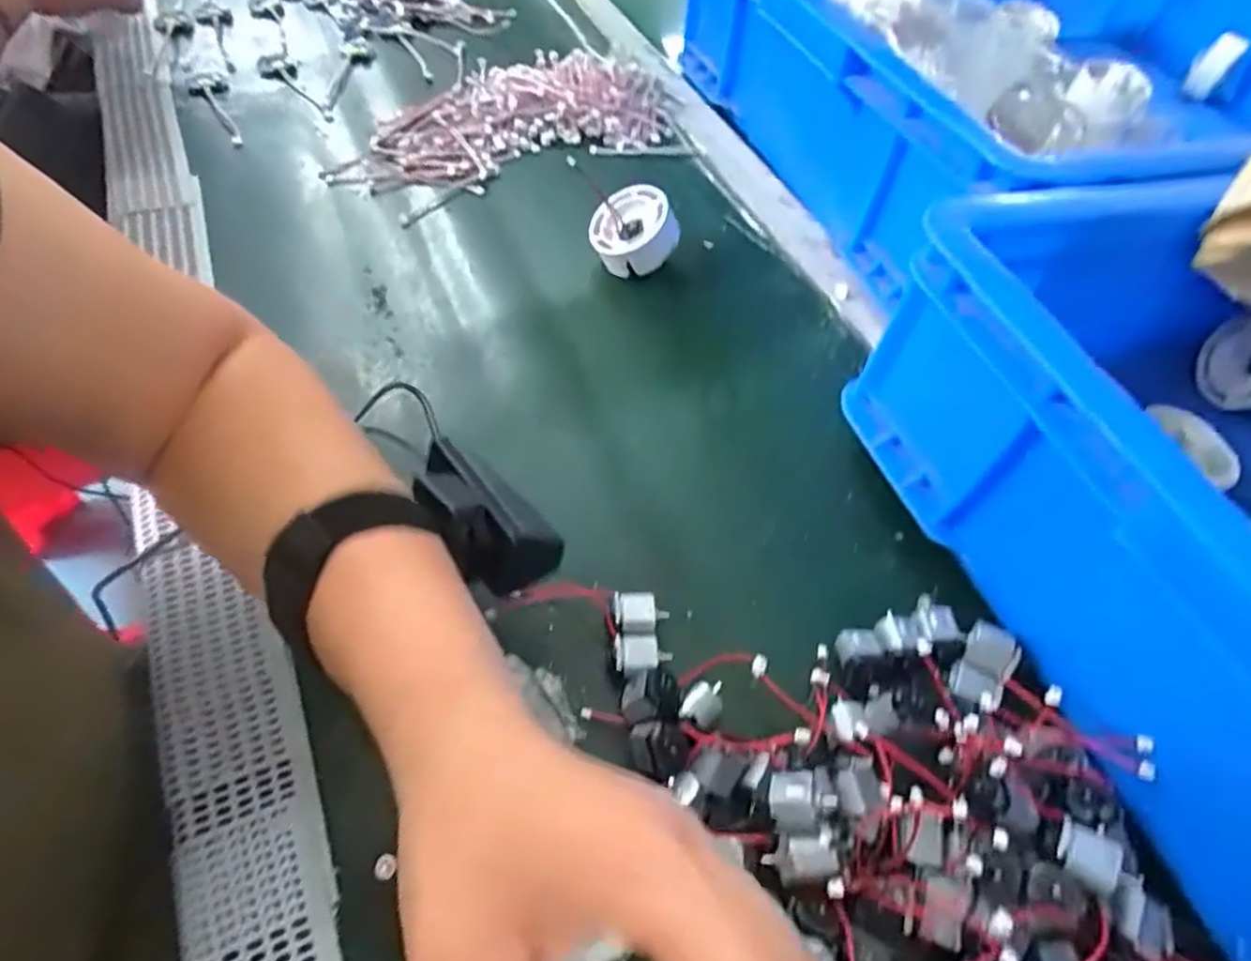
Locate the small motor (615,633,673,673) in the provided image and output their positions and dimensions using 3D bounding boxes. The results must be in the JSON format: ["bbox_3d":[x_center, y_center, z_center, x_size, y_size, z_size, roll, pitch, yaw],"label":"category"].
[{"bbox_3d":[0.008,0.078,0.314,0.025,0.012,0.018,4,54,-5],"label":"small motor"}]

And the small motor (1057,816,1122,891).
[{"bbox_3d":[0.166,0.135,0.254,0.019,0.017,0.019,26,55,10],"label":"small motor"}]

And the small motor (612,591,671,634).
[{"bbox_3d":[0.007,0.061,0.321,0.025,0.009,0.017,8,54,-2],"label":"small motor"}]

